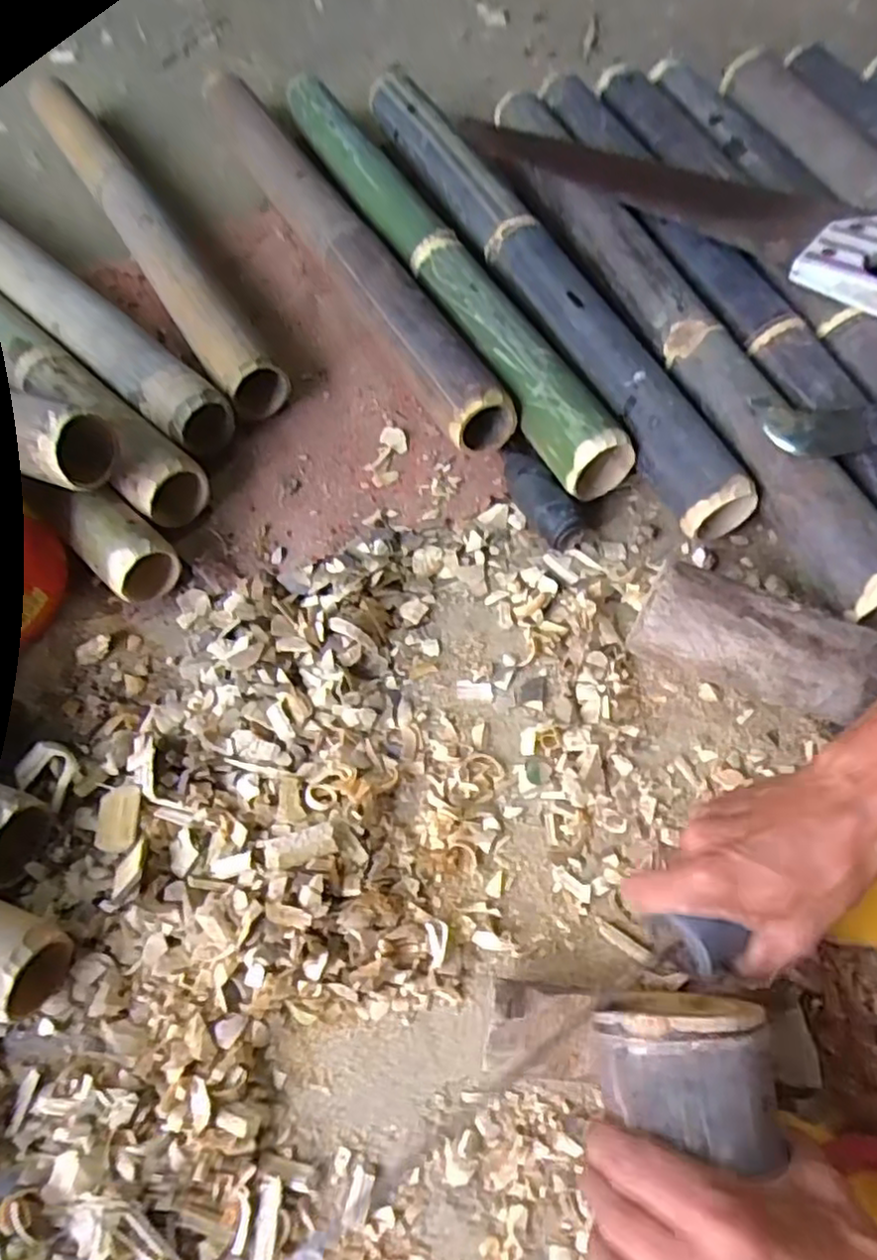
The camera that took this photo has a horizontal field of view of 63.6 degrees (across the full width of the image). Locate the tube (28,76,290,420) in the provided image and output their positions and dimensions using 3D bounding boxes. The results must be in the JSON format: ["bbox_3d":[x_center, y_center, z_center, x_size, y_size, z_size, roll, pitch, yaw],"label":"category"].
[{"bbox_3d":[-0.283,-0.392,0.725,0.061,0.064,0.501,-28,65,-12],"label":"tube"}]

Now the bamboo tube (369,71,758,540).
[{"bbox_3d":[0.073,-0.368,0.690,0.071,0.071,0.713,-20,63,-8],"label":"bamboo tube"}]

